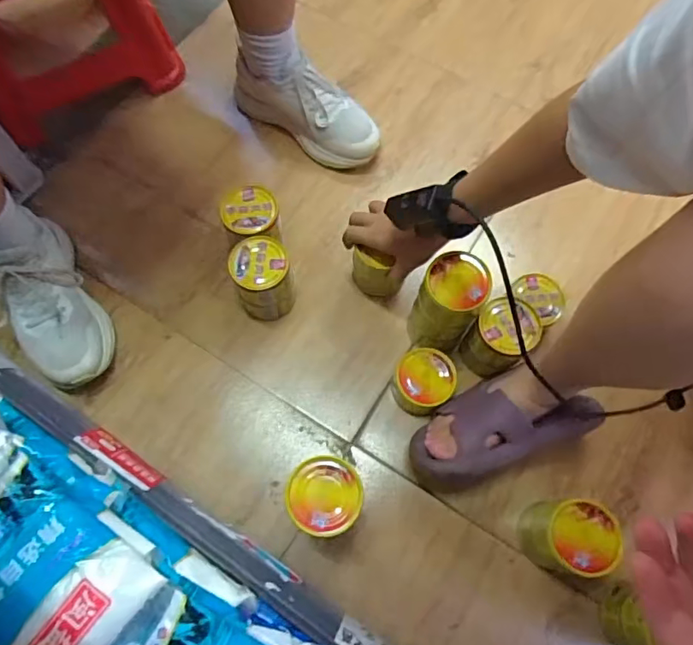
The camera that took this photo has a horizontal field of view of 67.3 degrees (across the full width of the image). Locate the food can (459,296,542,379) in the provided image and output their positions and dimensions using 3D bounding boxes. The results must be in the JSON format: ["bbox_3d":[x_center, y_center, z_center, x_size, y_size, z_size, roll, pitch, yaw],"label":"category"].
[{"bbox_3d":[0.184,0.022,0.631,0.067,0.101,0.073,0,67,1],"label":"food can"}]

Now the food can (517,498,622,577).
[{"bbox_3d":[0.232,0.225,0.552,0.068,0.099,0.072,0,67,1],"label":"food can"}]

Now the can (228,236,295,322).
[{"bbox_3d":[-0.105,-0.051,0.665,0.069,0.101,0.070,0,69,0],"label":"can"}]

